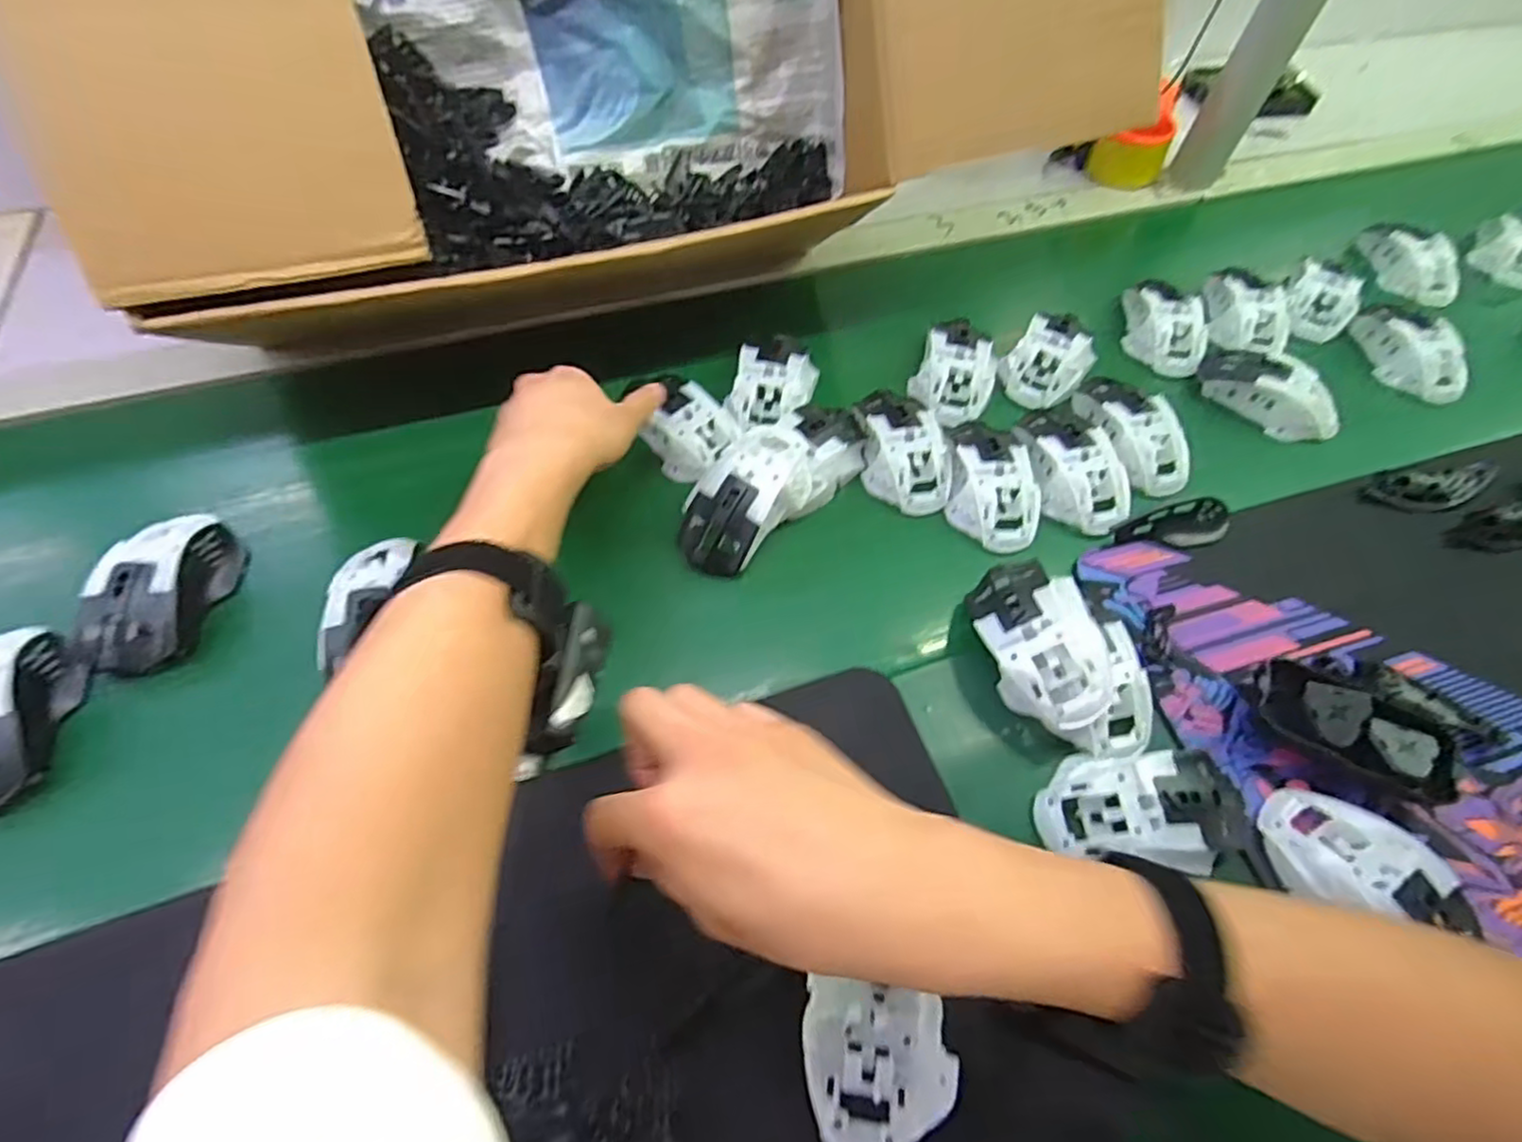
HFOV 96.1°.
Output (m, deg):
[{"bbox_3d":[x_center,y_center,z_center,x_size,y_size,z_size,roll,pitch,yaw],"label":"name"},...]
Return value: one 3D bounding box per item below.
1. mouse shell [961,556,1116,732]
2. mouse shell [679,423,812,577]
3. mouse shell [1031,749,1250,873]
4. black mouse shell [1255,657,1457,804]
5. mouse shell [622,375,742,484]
[{"bbox_3d":[0.173,0.042,0.426,0.069,0.054,0.112,-13,61,-12],"label":"mouse shell"},{"bbox_3d":[-0.007,-0.053,0.486,0.062,0.051,0.115,32,62,15],"label":"mouse shell"},{"bbox_3d":[0.222,0.133,0.385,0.121,0.030,0.065,0,59,-4],"label":"mouse shell"},{"bbox_3d":[0.360,0.094,0.417,0.113,0.025,0.055,24,60,10],"label":"black mouse shell"},{"bbox_3d":[-0.055,-0.113,0.526,0.065,0.037,0.080,-26,63,-18],"label":"mouse shell"}]

